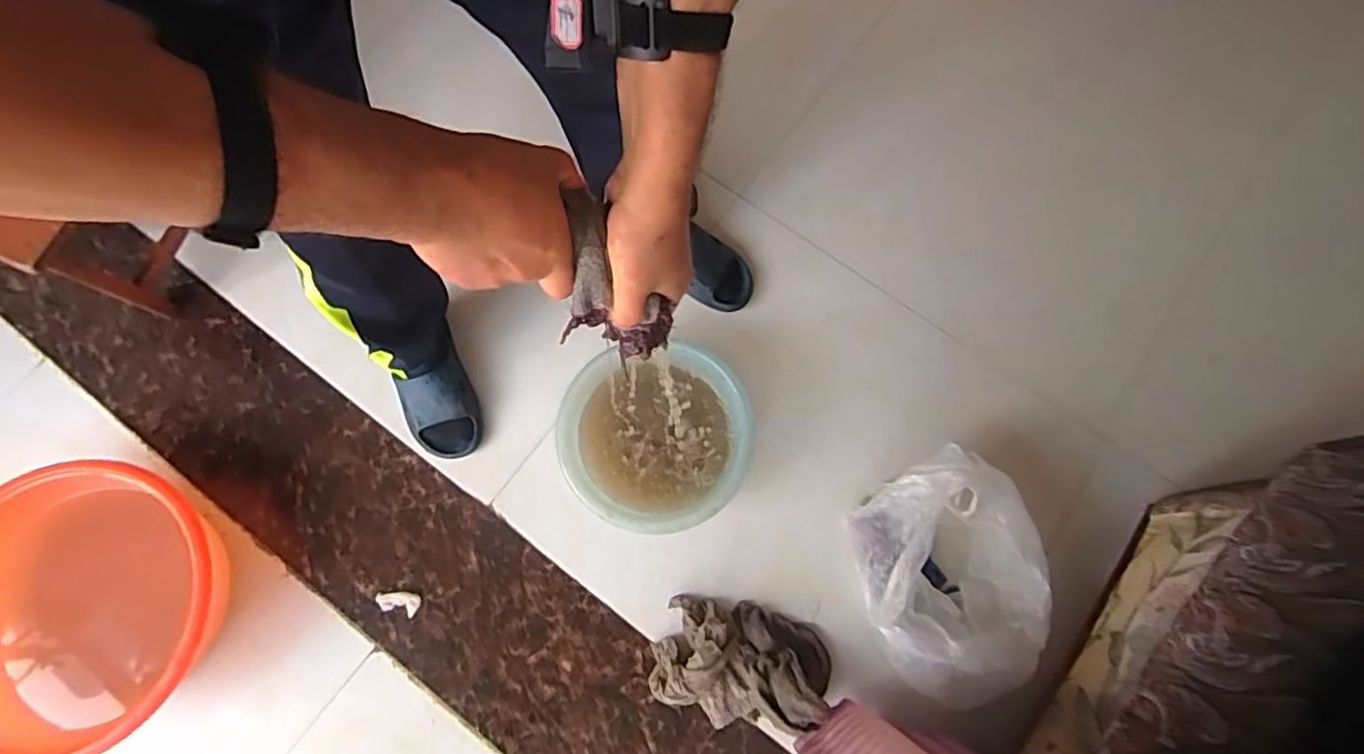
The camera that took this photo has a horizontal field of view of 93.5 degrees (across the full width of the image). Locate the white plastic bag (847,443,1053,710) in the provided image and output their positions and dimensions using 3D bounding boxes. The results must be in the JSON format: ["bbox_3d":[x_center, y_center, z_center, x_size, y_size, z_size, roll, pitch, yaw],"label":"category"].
[{"bbox_3d":[0.412,0.305,0.981,0.257,0.141,0.378,-5,75,-2],"label":"white plastic bag"}]

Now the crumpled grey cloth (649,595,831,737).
[{"bbox_3d":[0.091,0.445,0.994,0.272,0.058,0.176,6,74,1],"label":"crumpled grey cloth"}]

